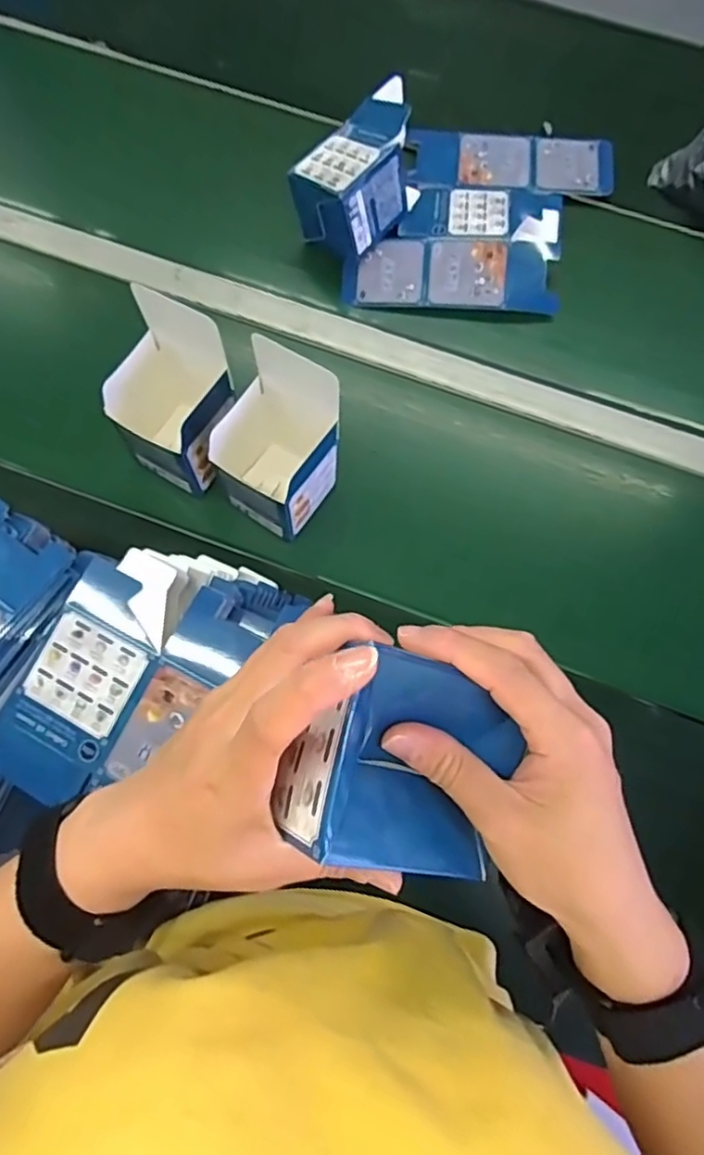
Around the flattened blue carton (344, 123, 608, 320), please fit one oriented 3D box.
[{"bbox_3d":[0.144,-0.403,0.719,0.276,0.027,0.237,8,76,5],"label":"flattened blue carton"}]

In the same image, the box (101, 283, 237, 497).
[{"bbox_3d":[-0.164,-0.165,0.600,0.084,0.159,0.100,29,75,7],"label":"box"}]

